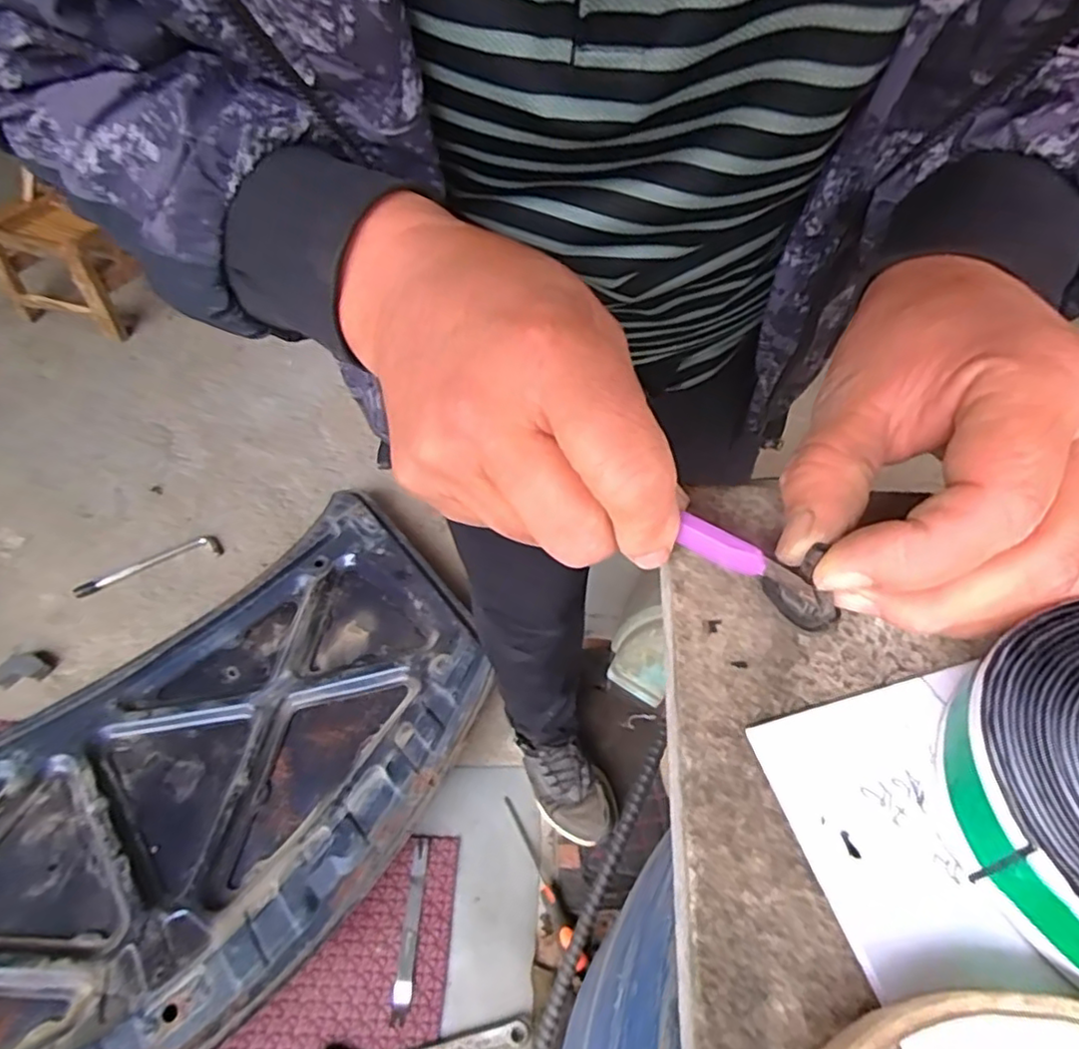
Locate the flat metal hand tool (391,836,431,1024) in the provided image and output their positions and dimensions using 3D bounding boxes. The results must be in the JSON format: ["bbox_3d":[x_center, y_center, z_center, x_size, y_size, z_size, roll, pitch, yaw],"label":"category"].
[{"bbox_3d":[-0.188,0.587,0.957,0.026,0.010,0.235,1,43,2],"label":"flat metal hand tool"}]

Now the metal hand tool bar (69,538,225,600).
[{"bbox_3d":[-0.856,0.089,1.425,0.302,0.016,0.060,-20,53,-17],"label":"metal hand tool bar"}]

